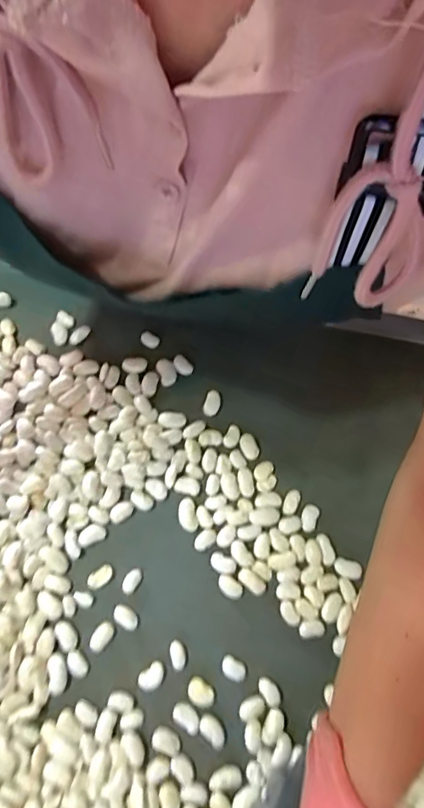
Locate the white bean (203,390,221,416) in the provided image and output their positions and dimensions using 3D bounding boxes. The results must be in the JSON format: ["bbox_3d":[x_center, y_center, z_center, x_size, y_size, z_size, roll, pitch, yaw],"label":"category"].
[{"bbox_3d":[0.000,-0.001,0.430,0.014,0.004,0.023,19,73,5],"label":"white bean"}]

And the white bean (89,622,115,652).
[{"bbox_3d":[-0.085,0.178,0.372,0.014,0.004,0.022,37,75,10],"label":"white bean"}]

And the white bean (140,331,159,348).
[{"bbox_3d":[-0.058,-0.060,0.450,0.019,0.004,0.013,35,75,10],"label":"white bean"}]

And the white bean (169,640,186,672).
[{"bbox_3d":[-0.026,0.190,0.369,0.011,0.004,0.020,-8,72,-4],"label":"white bean"}]

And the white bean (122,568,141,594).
[{"bbox_3d":[-0.064,0.140,0.386,0.012,0.004,0.020,31,74,9],"label":"white bean"}]

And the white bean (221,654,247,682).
[{"bbox_3d":[0.016,0.200,0.367,0.019,0.004,0.015,30,74,8],"label":"white bean"}]

